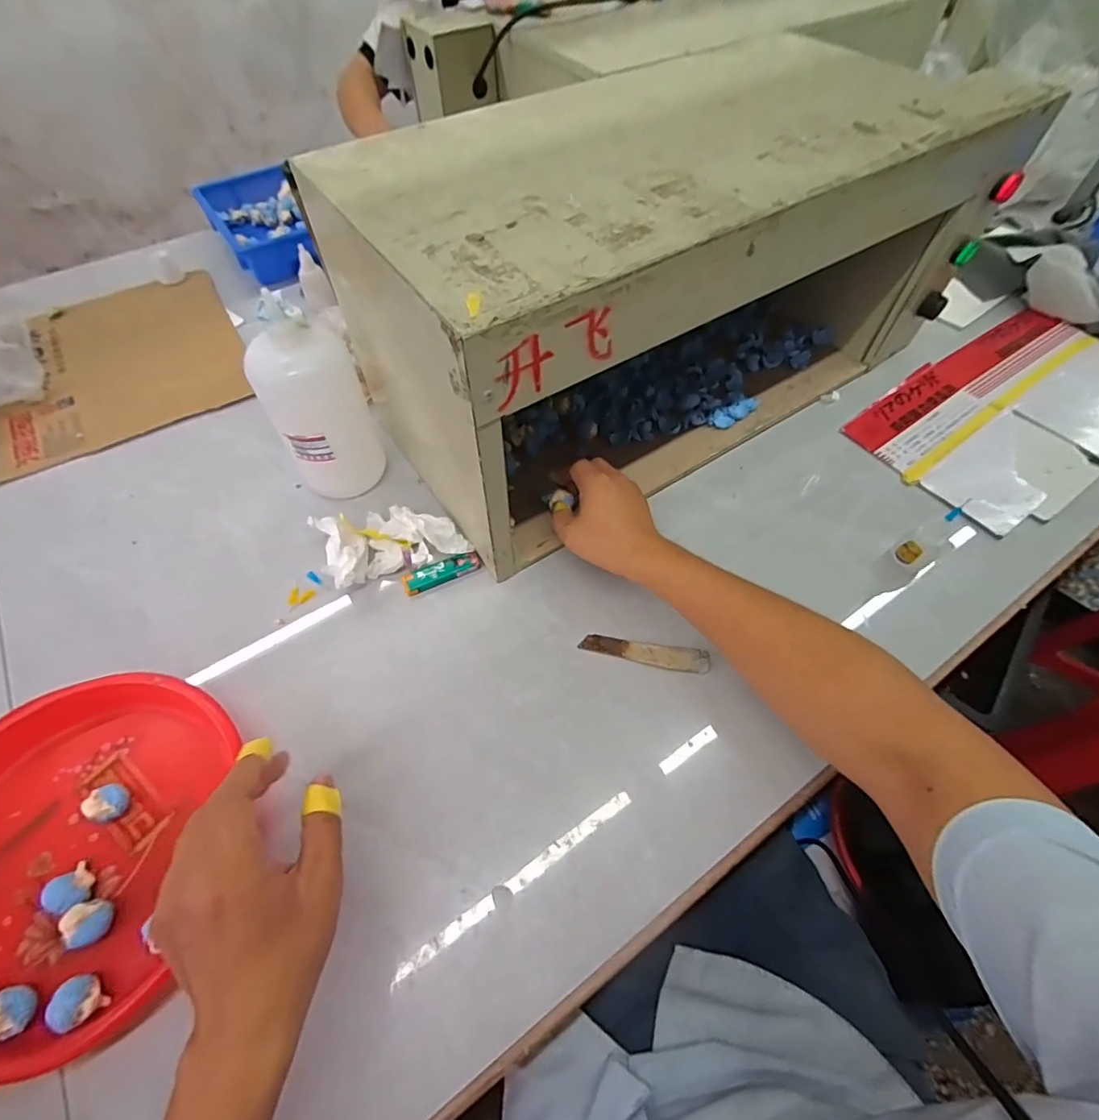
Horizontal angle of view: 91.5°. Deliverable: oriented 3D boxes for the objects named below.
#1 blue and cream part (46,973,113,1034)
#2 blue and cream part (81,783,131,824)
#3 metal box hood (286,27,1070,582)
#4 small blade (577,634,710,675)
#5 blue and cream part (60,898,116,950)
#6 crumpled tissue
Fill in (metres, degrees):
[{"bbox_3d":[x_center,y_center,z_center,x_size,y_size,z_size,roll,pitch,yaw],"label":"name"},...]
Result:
[{"bbox_3d":[-0.313,0.294,0.358,0.023,0.029,0.027,-32,65,-17],"label":"blue and cream part"},{"bbox_3d":[-0.346,0.191,0.421,0.021,0.026,0.026,15,61,8],"label":"blue and cream part"},{"bbox_3d":[0.125,-0.301,0.573,0.617,0.274,0.293,-31,65,-17],"label":"metal box hood"},{"bbox_3d":[0.089,0.087,0.502,0.118,0.007,0.025,7,47,8],"label":"small blade"},{"bbox_3d":[-0.326,0.257,0.379,0.023,0.029,0.027,-8,60,-5],"label":"blue and cream part"},{"bbox_3d":[-0.162,-0.024,0.552,0.137,0.040,0.085,-22,63,-12],"label":"crumpled tissue"}]

